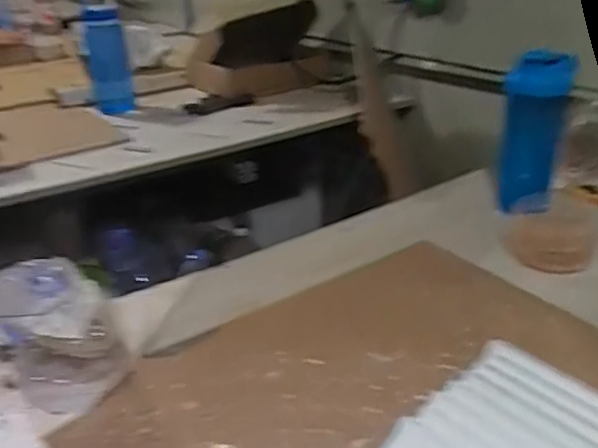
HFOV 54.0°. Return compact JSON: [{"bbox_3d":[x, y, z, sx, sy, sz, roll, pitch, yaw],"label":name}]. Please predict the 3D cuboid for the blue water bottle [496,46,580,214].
[{"bbox_3d":[0.312,-0.113,0.790,0.079,0.219,0.070,9,28,19],"label":"blue water bottle"}]

